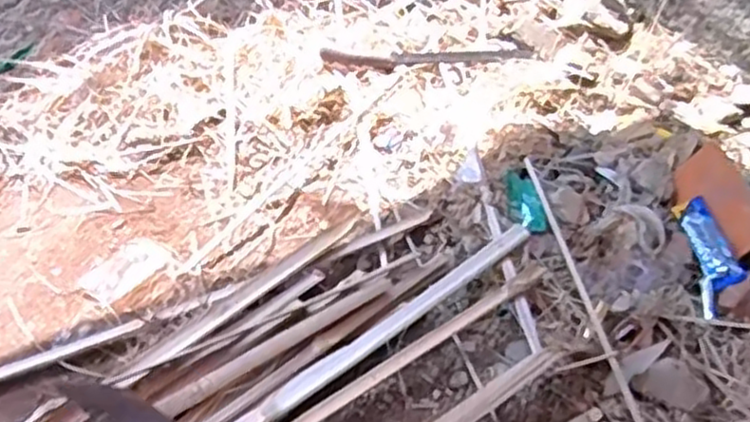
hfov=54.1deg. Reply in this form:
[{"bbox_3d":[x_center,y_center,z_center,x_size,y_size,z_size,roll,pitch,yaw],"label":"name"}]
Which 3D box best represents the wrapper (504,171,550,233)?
[{"bbox_3d":[0.229,-0.015,1.130,0.046,0.018,0.110,-6,48,-11],"label":"wrapper"}]

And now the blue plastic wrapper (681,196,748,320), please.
[{"bbox_3d":[0.476,0.056,1.047,0.050,0.035,0.209,6,43,-1],"label":"blue plastic wrapper"}]

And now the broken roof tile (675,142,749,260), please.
[{"bbox_3d":[0.515,-0.021,1.107,0.090,0.019,0.227,-28,37,19],"label":"broken roof tile"}]

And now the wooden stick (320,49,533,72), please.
[{"bbox_3d":[0.098,-0.281,1.355,0.384,0.016,0.058,-1,47,-6],"label":"wooden stick"}]

